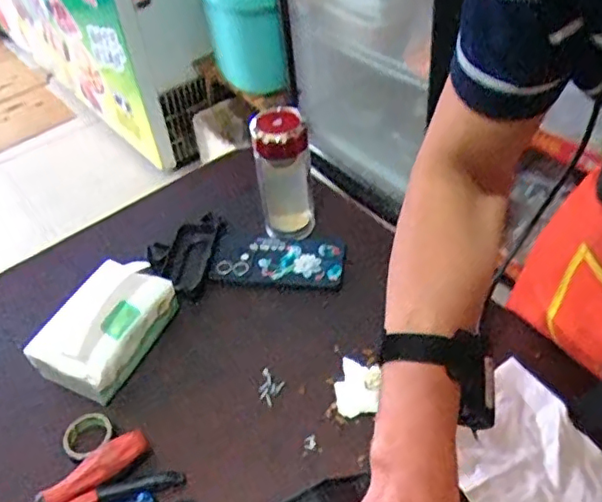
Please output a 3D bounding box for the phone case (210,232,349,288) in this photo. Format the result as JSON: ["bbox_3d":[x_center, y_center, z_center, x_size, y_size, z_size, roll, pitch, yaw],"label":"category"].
[{"bbox_3d":[-0.029,0.007,0.731,0.162,0.012,0.077,3,46,9],"label":"phone case"}]

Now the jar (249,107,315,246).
[{"bbox_3d":[-0.023,-0.092,0.721,0.073,0.151,0.063,3,46,8],"label":"jar"}]

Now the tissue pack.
[{"bbox_3d":[-0.214,0.078,0.639,0.099,0.060,0.145,14,48,18],"label":"tissue pack"}]

